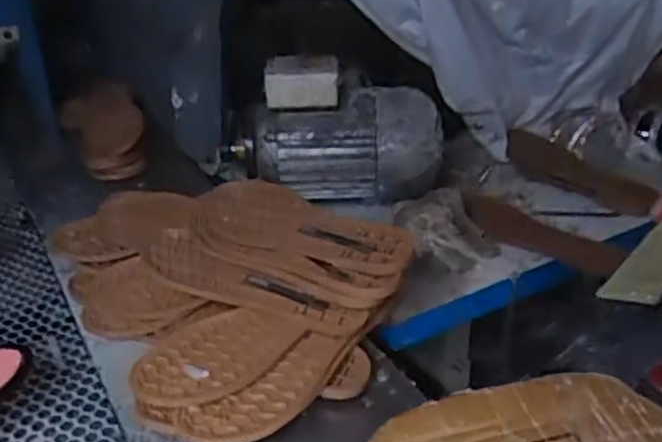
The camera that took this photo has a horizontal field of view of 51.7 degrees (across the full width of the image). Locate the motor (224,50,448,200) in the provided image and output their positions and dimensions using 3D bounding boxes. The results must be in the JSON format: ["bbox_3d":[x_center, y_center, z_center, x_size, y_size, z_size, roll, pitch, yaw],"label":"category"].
[{"bbox_3d":[0.002,-0.118,0.876,0.271,0.179,0.125,-5,28,3],"label":"motor"}]

